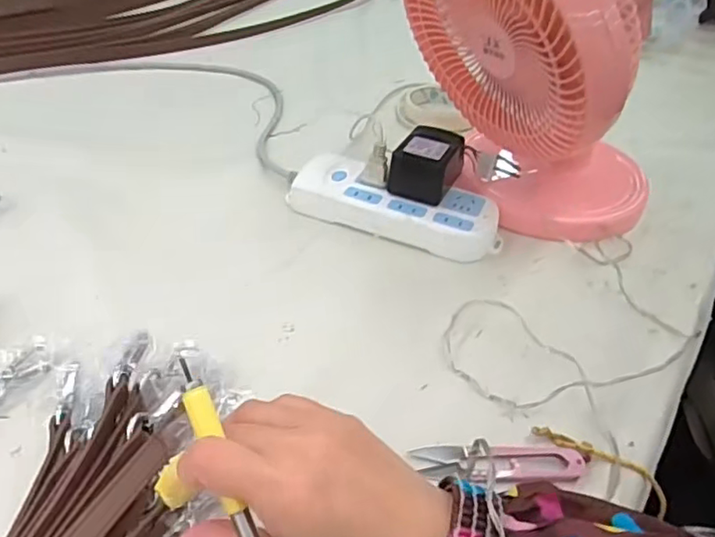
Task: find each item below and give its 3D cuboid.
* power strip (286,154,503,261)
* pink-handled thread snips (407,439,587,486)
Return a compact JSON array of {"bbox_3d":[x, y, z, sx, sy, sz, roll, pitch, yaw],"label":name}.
[{"bbox_3d":[0.032,-0.054,0.563,0.193,0.037,0.076,19,42,13],"label":"power strip"},{"bbox_3d":[0.086,0.115,0.376,0.100,0.011,0.029,4,41,-4],"label":"pink-handled thread snips"}]

